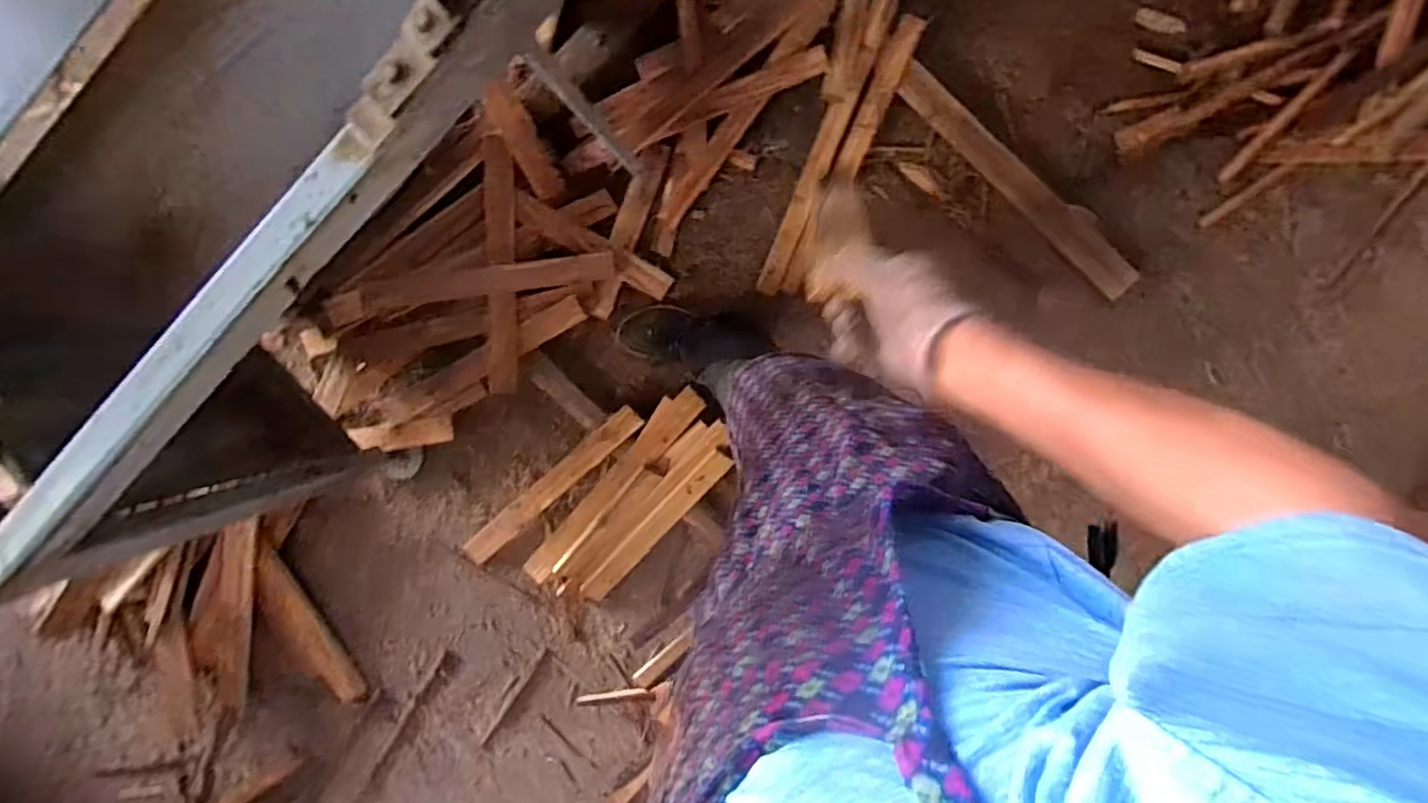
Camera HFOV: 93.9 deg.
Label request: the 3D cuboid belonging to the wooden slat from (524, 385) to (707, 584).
[{"bbox_3d":[-0.207,0.174,1.317,0.523,0.021,0.067,-47,71,19],"label":"wooden slat"}]

